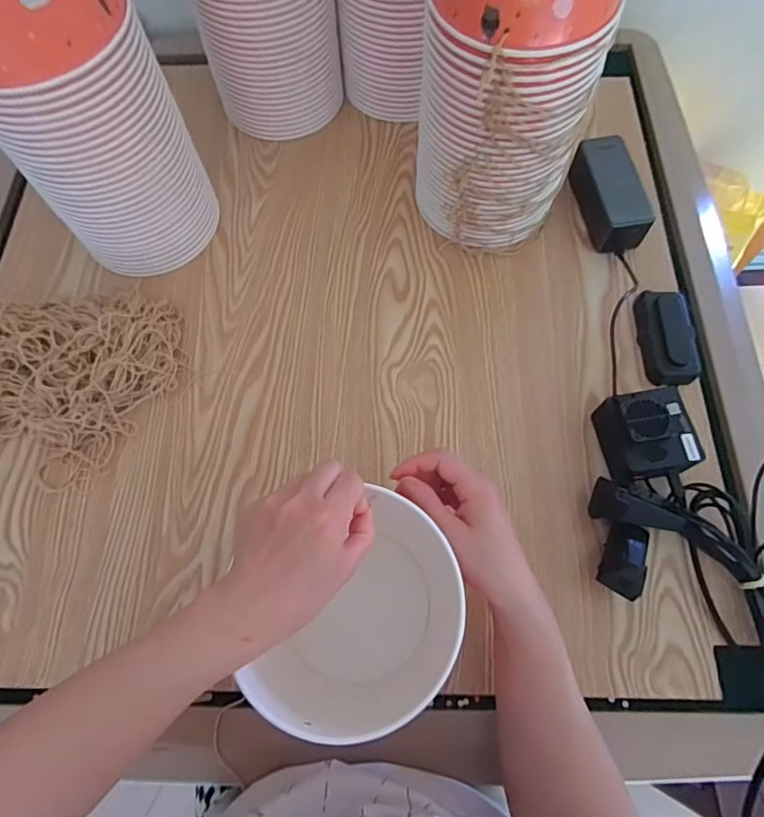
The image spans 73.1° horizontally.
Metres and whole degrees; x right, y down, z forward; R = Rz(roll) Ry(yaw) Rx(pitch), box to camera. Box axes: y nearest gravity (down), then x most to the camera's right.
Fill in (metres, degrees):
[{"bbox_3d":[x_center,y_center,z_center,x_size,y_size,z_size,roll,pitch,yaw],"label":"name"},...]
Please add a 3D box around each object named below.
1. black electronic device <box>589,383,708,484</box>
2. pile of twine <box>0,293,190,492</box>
[{"bbox_3d":[0.253,0.024,0.493,0.070,0.063,0.081,-5,69,-1],"label":"black electronic device"},{"bbox_3d":[-0.351,-0.035,0.533,0.225,0.055,0.265,29,72,11],"label":"pile of twine"}]

